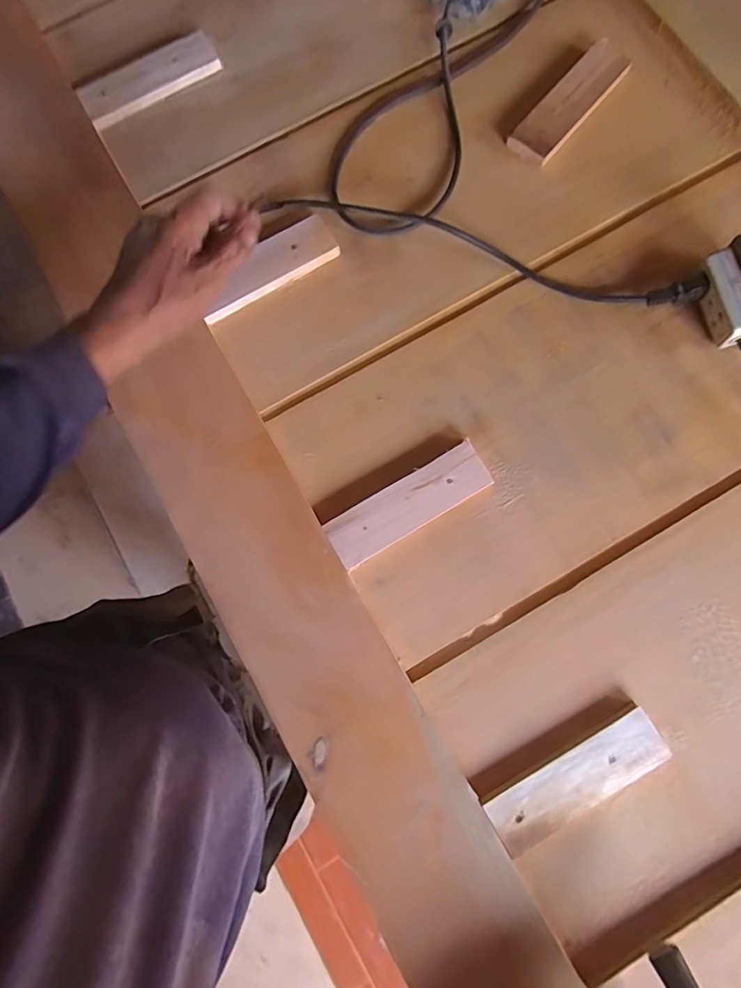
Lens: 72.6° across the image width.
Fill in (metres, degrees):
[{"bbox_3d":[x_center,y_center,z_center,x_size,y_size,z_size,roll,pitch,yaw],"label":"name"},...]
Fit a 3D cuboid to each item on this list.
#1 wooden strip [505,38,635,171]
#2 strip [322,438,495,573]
[{"bbox_3d":[0.208,-0.408,0.524,0.045,0.014,0.153,41,82,9],"label":"wooden strip"},{"bbox_3d":[0.034,0.010,0.451,0.152,0.009,0.045,-31,79,-5],"label":"strip"}]

